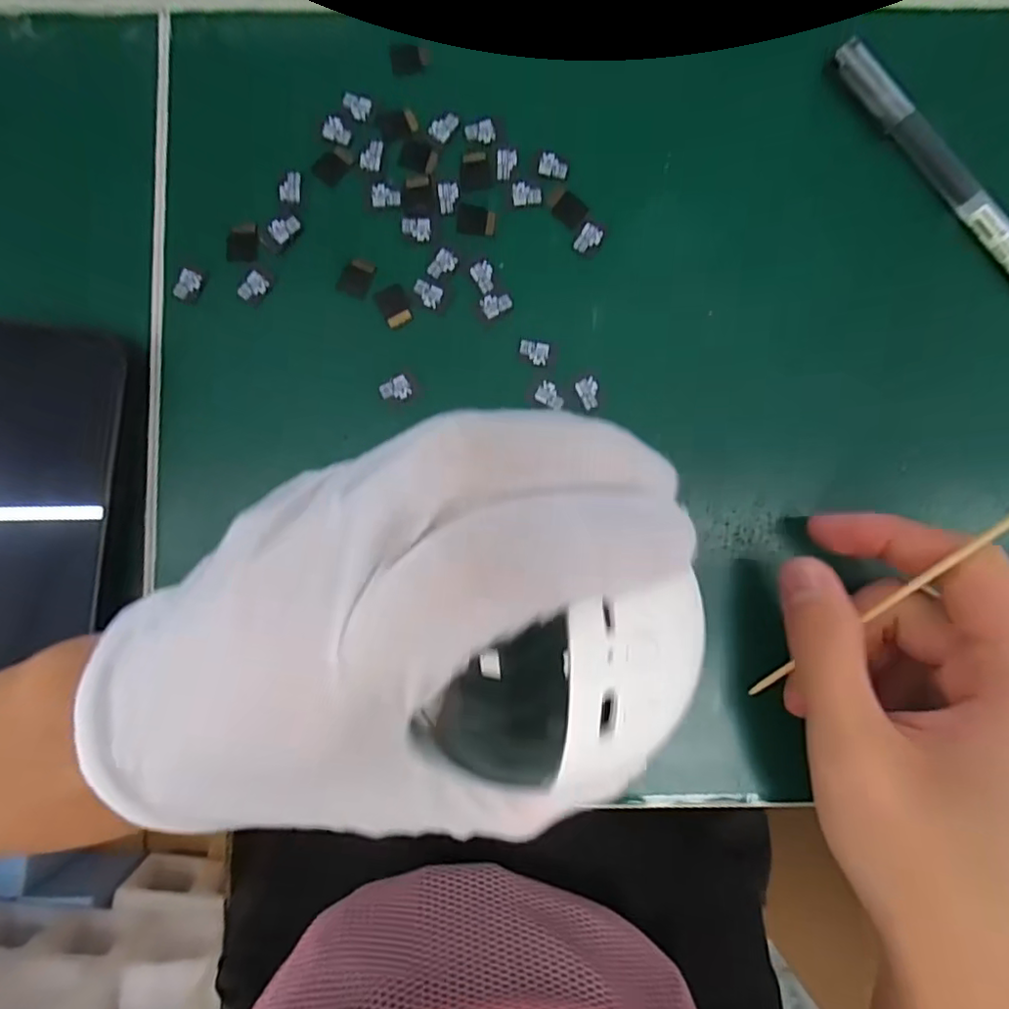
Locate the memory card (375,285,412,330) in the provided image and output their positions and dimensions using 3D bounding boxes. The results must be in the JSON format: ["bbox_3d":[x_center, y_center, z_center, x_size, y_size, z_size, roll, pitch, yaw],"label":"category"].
[{"bbox_3d":[-0.041,-0.075,0.227,0.011,0.004,0.015,-26,85,-1],"label":"memory card"}]

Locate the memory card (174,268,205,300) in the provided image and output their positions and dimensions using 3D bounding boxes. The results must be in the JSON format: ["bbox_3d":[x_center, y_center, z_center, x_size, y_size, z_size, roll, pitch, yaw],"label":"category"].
[{"bbox_3d":[-0.120,-0.083,0.227,0.009,0.004,0.012,21,83,-2],"label":"memory card"}]

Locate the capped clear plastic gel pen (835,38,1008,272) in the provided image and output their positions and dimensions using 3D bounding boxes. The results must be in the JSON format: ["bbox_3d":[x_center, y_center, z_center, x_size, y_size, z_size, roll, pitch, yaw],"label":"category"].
[{"bbox_3d":[0.174,-0.116,0.225,0.009,0.008,0.144,-38,87,-3],"label":"capped clear plastic gel pen"}]

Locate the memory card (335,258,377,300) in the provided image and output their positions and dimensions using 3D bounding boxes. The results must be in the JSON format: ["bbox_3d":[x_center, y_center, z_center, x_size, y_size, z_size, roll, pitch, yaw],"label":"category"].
[{"bbox_3d":[-0.056,-0.086,0.227,0.012,0.004,0.014,24,89,-2],"label":"memory card"}]

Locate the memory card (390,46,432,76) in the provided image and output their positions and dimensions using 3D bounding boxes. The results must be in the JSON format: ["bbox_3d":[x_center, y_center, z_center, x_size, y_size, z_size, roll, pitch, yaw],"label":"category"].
[{"bbox_3d":[-0.036,-0.172,0.232,0.015,0.004,0.012,-2,87,1],"label":"memory card"}]

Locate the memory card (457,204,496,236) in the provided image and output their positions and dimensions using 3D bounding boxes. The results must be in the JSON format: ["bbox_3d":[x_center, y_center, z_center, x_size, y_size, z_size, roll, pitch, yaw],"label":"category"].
[{"bbox_3d":[-0.011,-0.108,0.228,0.015,0.004,0.012,8,88,2],"label":"memory card"}]

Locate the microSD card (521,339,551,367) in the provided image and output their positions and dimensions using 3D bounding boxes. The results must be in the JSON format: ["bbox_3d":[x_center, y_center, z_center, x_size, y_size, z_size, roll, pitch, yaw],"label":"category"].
[{"bbox_3d":[0.011,-0.057,0.224,0.011,0.004,0.009,13,86,0],"label":"microSD card"}]

